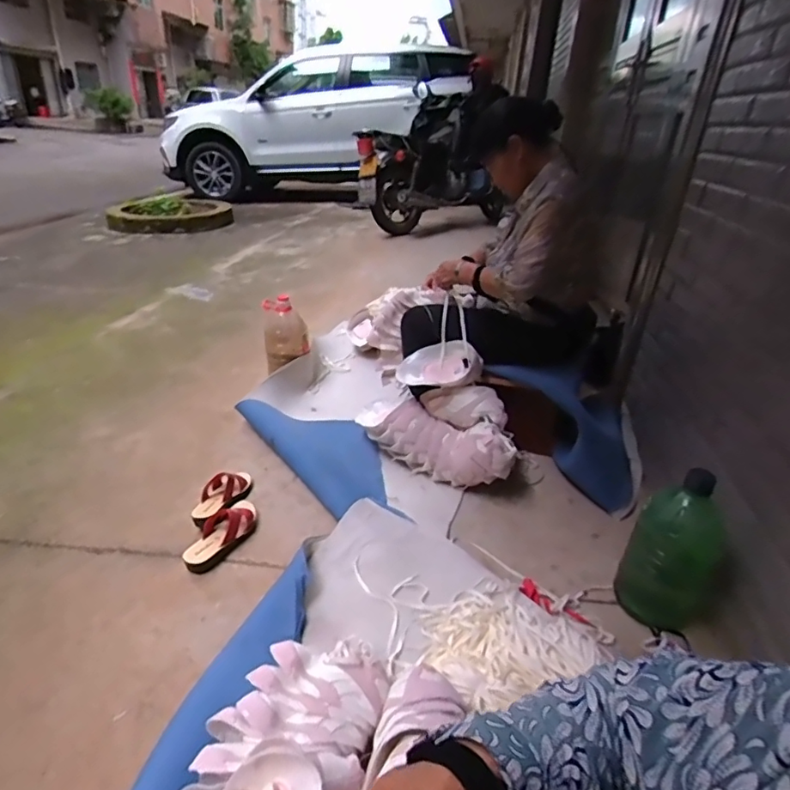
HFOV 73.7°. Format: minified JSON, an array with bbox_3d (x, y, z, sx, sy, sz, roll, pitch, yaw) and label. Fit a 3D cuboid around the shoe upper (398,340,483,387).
[{"bbox_3d":[0.125,-0.087,1.518,0.248,0.136,0.050,-3,-12,8],"label":"shoe upper"}]

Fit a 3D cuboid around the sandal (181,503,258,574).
[{"bbox_3d":[-0.412,0.330,1.263,0.080,0.065,0.226,14,29,19],"label":"sandal"}]

